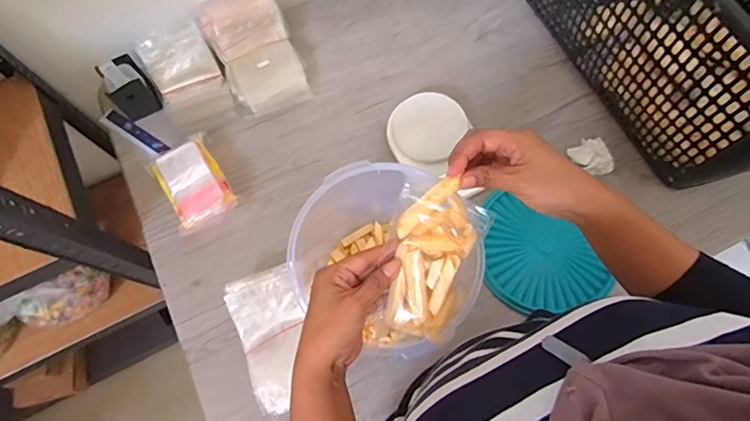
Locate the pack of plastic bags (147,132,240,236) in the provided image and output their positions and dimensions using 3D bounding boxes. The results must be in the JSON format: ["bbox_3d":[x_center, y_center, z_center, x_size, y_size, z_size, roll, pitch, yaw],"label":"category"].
[{"bbox_3d":[-0.272,-0.039,0.708,0.090,0.048,0.144,-32,75,-8],"label":"pack of plastic bags"}]

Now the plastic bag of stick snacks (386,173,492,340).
[{"bbox_3d":[0.058,0.049,0.449,0.081,0.033,0.154,10,99,4],"label":"plastic bag of stick snacks"}]

